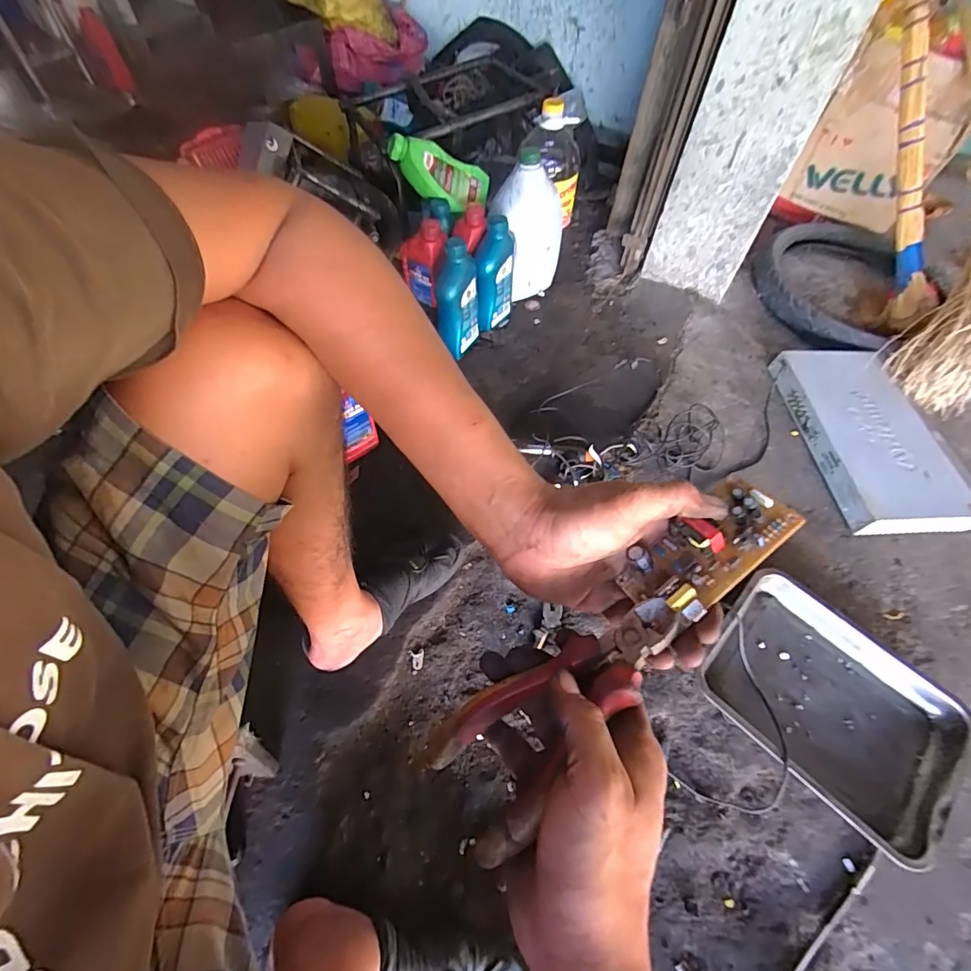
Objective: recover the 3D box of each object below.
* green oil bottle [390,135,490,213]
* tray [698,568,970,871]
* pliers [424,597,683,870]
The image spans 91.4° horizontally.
[{"bbox_3d":[-0.098,-0.674,1.046,0.245,0.092,0.073,5,53,-35],"label":"green oil bottle"},{"bbox_3d":[0.524,0.319,0.727,0.350,0.048,0.287,38,64,19],"label":"tray"},{"bbox_3d":[0.046,0.132,0.286,0.169,0.021,0.078,-39,39,-7],"label":"pliers"}]

